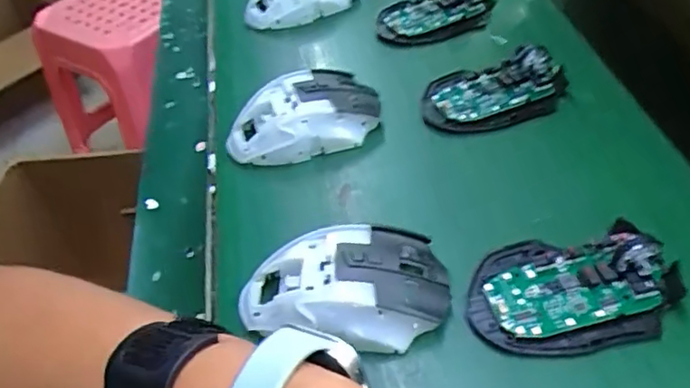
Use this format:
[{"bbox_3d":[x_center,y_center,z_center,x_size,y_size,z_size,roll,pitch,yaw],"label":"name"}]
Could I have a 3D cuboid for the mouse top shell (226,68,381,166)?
[{"bbox_3d":[-0.032,-0.061,0.458,0.113,0.035,0.063,-18,45,-10],"label":"mouse top shell"}]

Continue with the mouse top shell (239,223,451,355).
[{"bbox_3d":[-0.002,0.051,0.335,0.112,0.030,0.062,-7,45,0],"label":"mouse top shell"}]

